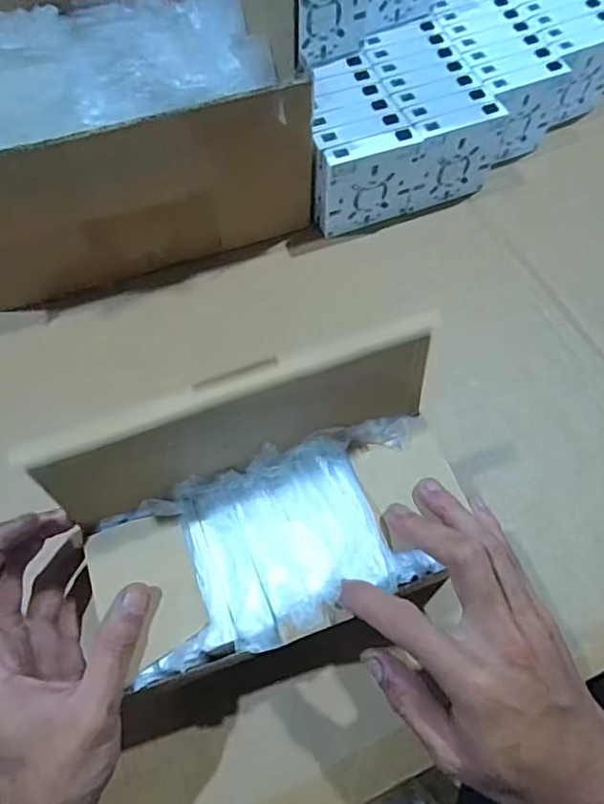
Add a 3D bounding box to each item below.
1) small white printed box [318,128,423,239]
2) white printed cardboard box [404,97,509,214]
[{"bbox_3d":[0.059,-0.197,0.501,0.092,0.080,0.018,-19,66,-9],"label":"small white printed box"},{"bbox_3d":[0.141,-0.227,0.517,0.089,0.084,0.026,-20,66,-10],"label":"white printed cardboard box"}]

